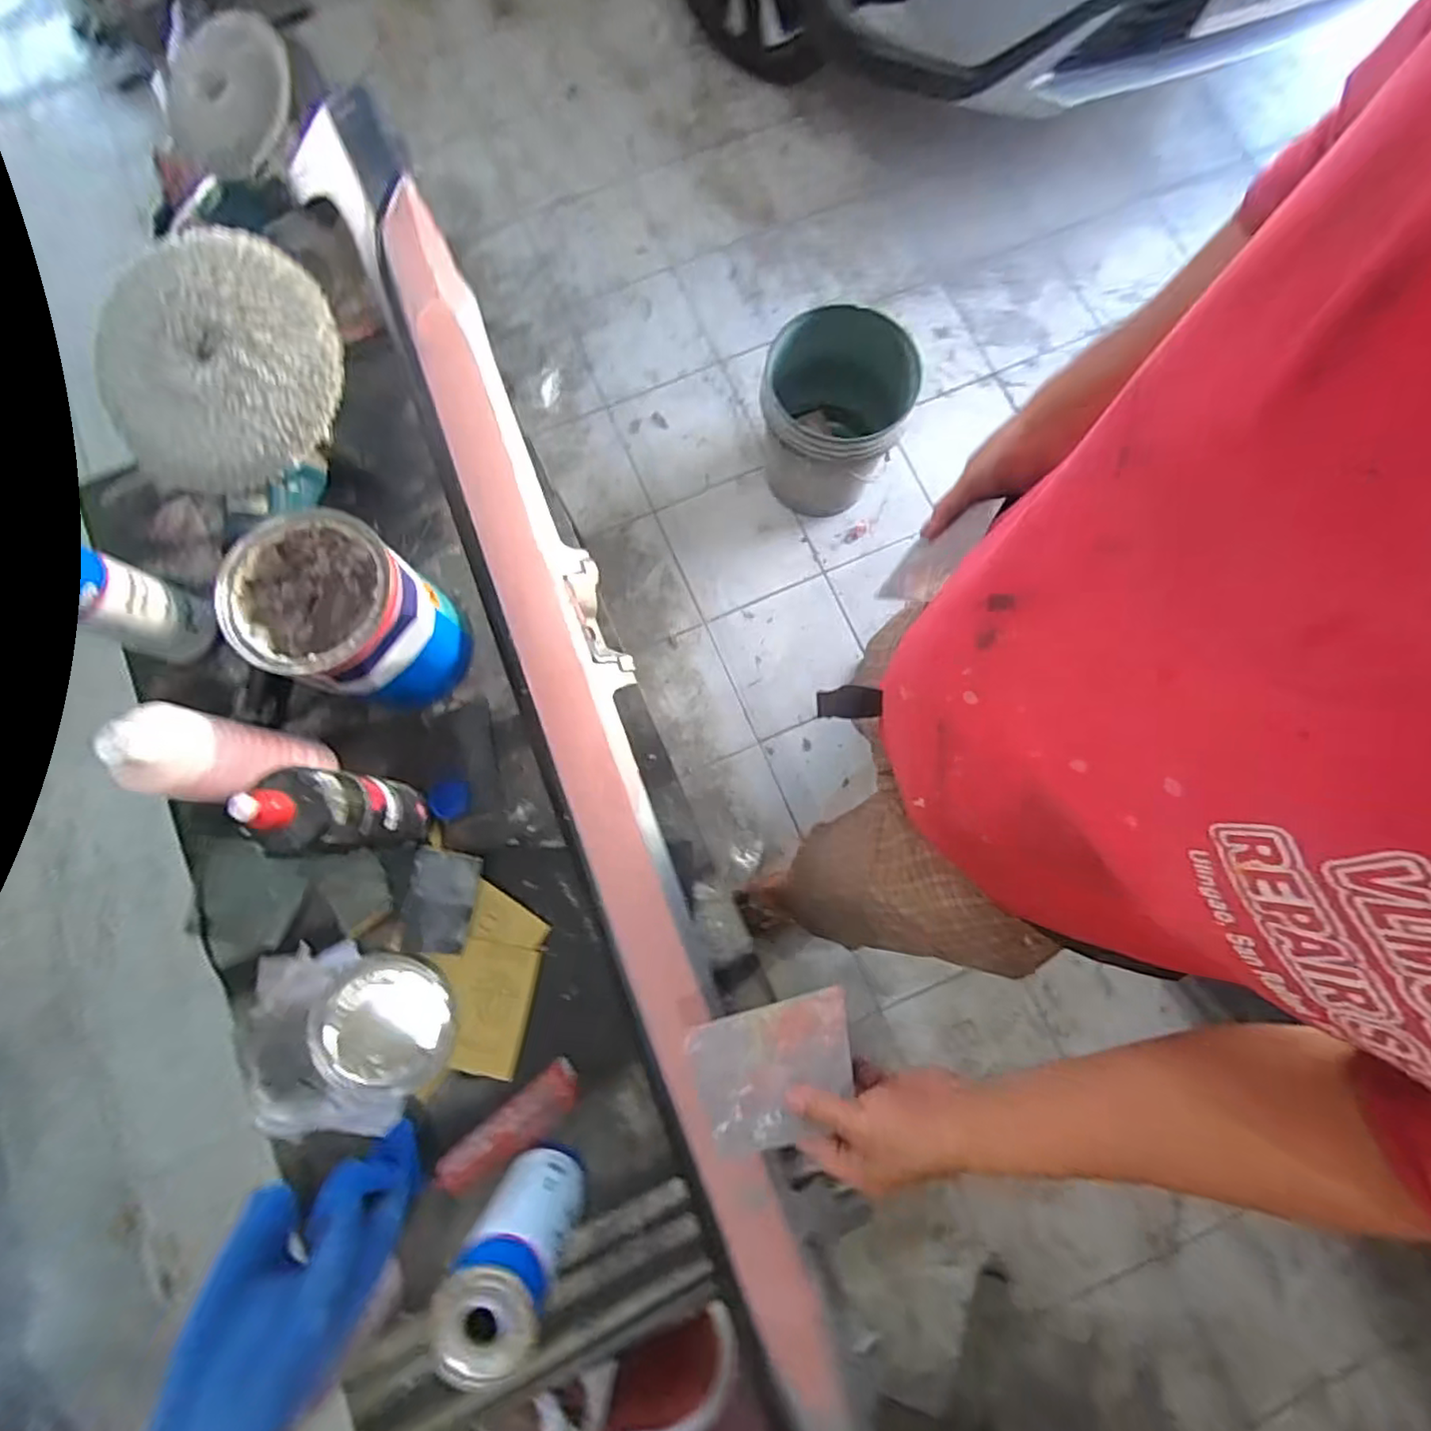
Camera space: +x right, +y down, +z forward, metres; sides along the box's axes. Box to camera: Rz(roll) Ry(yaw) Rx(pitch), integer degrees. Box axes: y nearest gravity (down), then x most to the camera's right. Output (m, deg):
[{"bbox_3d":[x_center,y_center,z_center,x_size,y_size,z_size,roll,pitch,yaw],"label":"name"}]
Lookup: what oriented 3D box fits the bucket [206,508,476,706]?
[{"bbox_3d":[-0.395,-0.108,0.684,0.173,0.173,0.159,0,80,1],"label":"bucket"}]

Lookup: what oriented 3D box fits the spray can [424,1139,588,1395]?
[{"bbox_3d":[-0.180,0.485,0.573,0.085,0.187,0.085,0,80,1],"label":"spray can"}]

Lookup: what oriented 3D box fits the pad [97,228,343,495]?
[{"bbox_3d":[-0.521,-0.370,0.653,0.251,0.039,0.244,-9,93,3],"label":"pad"}]

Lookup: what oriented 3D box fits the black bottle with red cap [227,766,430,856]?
[{"bbox_3d":[-0.367,0.095,0.620,0.073,0.229,0.081,1,80,1],"label":"black bottle with red cap"}]

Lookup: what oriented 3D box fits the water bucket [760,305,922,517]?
[{"bbox_3d":[0.245,-0.600,1.332,0.285,0.327,0.299,0,80,1],"label":"water bucket"}]

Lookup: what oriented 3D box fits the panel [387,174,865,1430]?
[{"bbox_3d":[-0.159,-0.007,0.741,0.135,0.068,1.596,-21,80,-3],"label":"panel"}]

